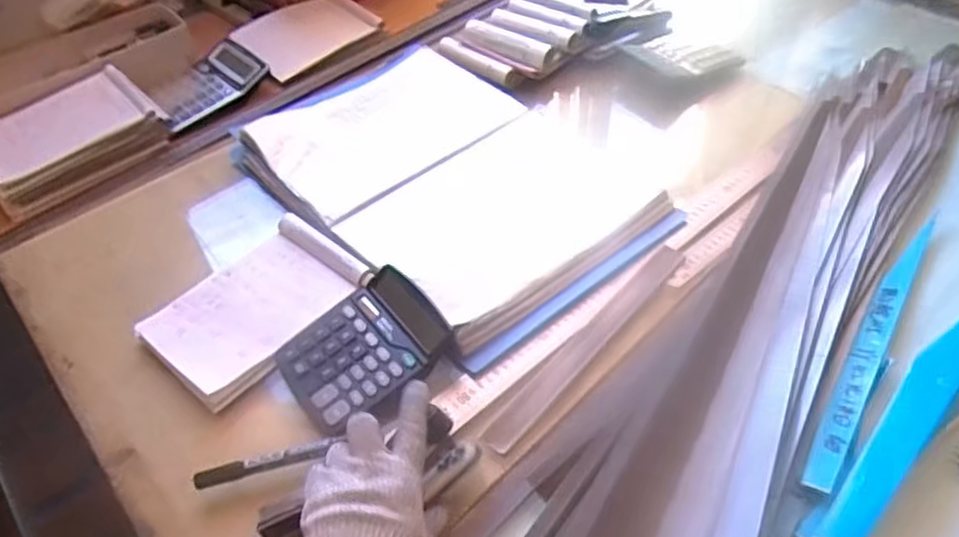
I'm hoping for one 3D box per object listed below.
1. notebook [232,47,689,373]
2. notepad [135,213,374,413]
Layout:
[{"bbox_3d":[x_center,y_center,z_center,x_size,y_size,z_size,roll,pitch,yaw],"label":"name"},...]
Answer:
[{"bbox_3d":[-0.051,-0.129,0.834,0.328,0.035,0.510,-33,53,-26],"label":"notebook"},{"bbox_3d":[-0.224,0.034,0.705,0.149,0.022,0.200,33,56,30],"label":"notepad"}]

